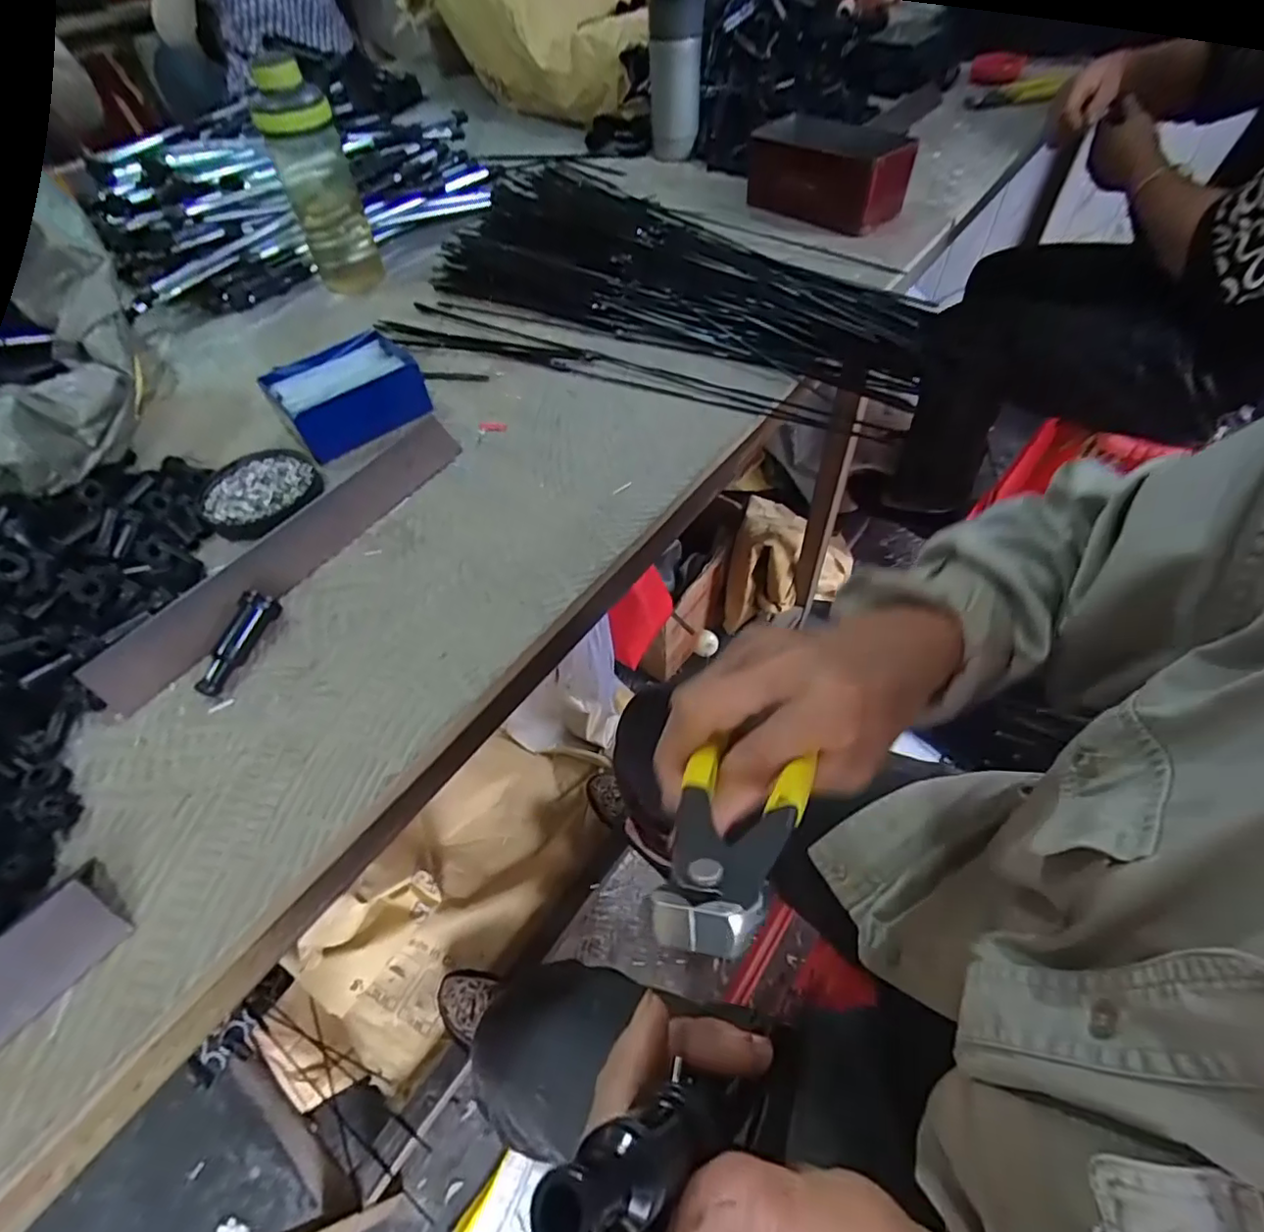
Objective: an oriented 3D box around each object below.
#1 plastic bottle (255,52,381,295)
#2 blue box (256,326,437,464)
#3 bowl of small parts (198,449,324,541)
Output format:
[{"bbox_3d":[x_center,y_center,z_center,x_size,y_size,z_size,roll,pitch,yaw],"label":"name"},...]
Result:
[{"bbox_3d":[-0.341,-0.471,0.663,0.069,0.201,0.058,-28,57,-17],"label":"plastic bottle"},{"bbox_3d":[-0.235,-0.186,0.510,0.110,0.038,0.087,-36,59,-21],"label":"blue box"},{"bbox_3d":[-0.282,-0.095,0.464,0.083,0.013,0.085,-1,53,2],"label":"bowl of small parts"}]

